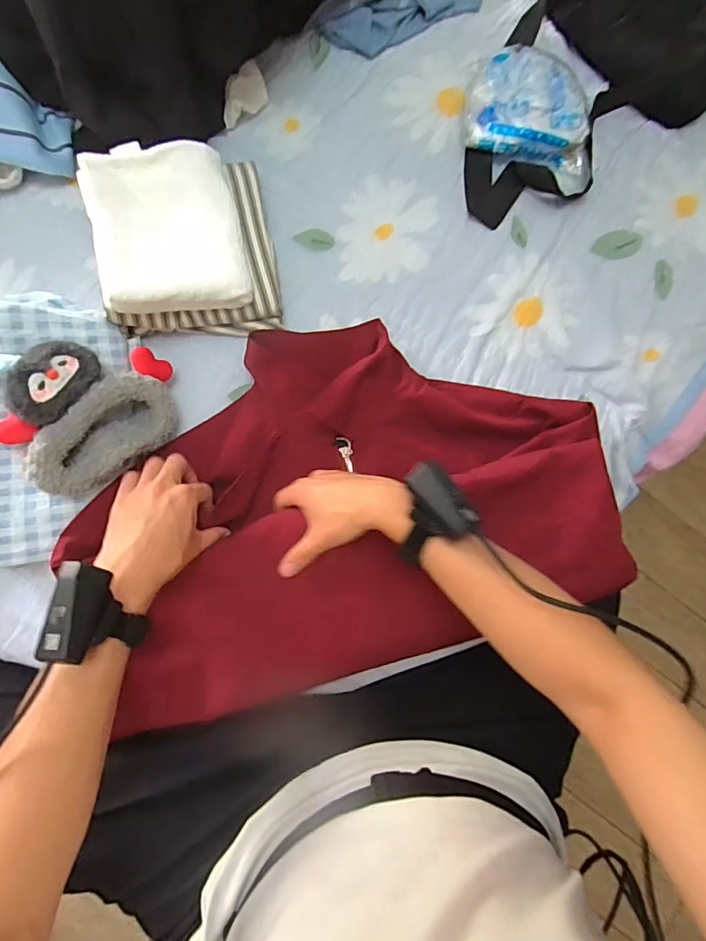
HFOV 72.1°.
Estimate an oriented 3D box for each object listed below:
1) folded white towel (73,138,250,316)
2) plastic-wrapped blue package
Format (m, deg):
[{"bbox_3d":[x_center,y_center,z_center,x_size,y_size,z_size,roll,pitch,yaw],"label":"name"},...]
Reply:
[{"bbox_3d":[-0.204,-0.267,0.533,0.155,0.045,0.180,-12,84,-7],"label":"folded white towel"},{"bbox_3d":[0.244,-0.483,0.655,0.184,0.048,0.152,13,82,-5],"label":"plastic-wrapped blue package"}]

